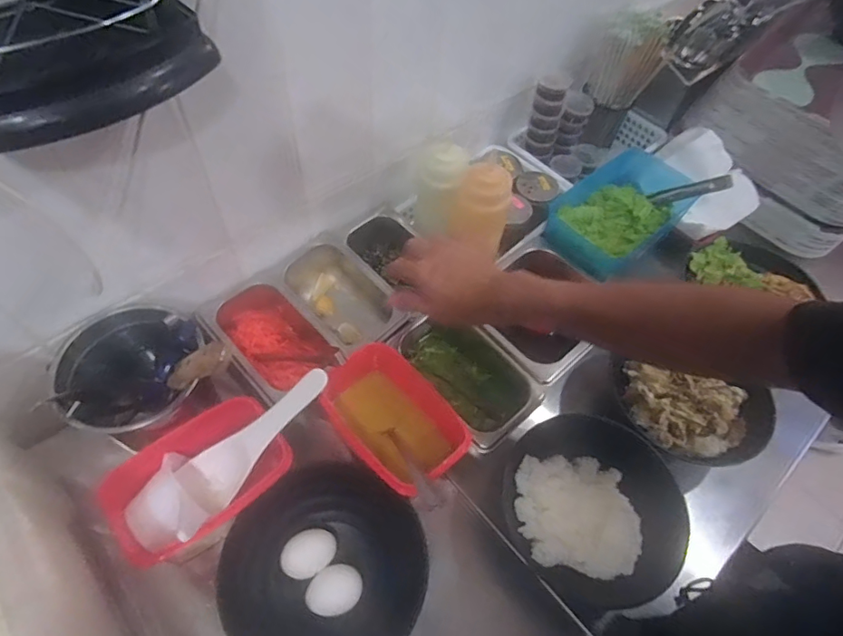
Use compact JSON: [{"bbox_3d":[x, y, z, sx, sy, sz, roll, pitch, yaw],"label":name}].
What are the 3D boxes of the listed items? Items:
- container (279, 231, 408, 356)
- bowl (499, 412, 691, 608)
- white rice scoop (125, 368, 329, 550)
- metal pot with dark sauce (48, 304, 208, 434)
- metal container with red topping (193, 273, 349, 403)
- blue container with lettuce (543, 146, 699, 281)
[{"bbox_3d":[-0.105,-0.016,0.666,0.099,0.082,0.165,-36,66,-25],"label":"container"},{"bbox_3d":[0.182,0.198,0.552,0.188,0.061,0.168,20,57,8],"label":"bowl"},{"bbox_3d":[-0.184,0.132,0.511,0.222,0.050,0.076,-41,67,-8],"label":"white rice scoop"},{"bbox_3d":[-0.290,0.063,0.528,0.122,0.100,0.132,30,59,15],"label":"metal pot with dark sauce"},{"bbox_3d":[-0.183,0.026,0.625,0.170,0.060,0.100,40,62,20],"label":"metal container with red topping"},{"bbox_3d":[0.279,-0.150,0.740,0.147,0.075,0.224,40,62,20],"label":"blue container with lettuce"}]

